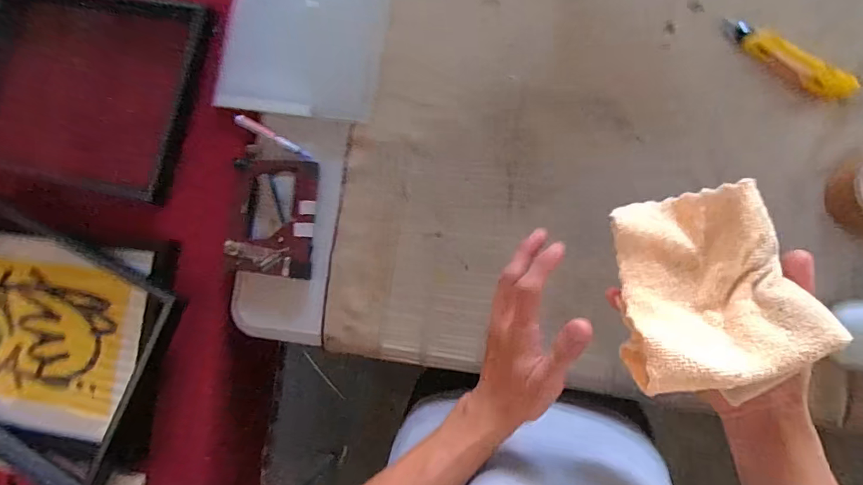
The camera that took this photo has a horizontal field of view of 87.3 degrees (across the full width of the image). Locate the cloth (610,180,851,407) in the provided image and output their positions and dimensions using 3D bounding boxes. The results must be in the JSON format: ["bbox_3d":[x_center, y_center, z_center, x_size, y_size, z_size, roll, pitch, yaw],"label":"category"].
[{"bbox_3d":[0.188,0.032,0.314,0.124,0.039,0.133,-13,84,4],"label":"cloth"}]

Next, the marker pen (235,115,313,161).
[{"bbox_3d":[-0.231,-0.155,0.660,0.133,0.015,0.016,27,90,12],"label":"marker pen"}]

